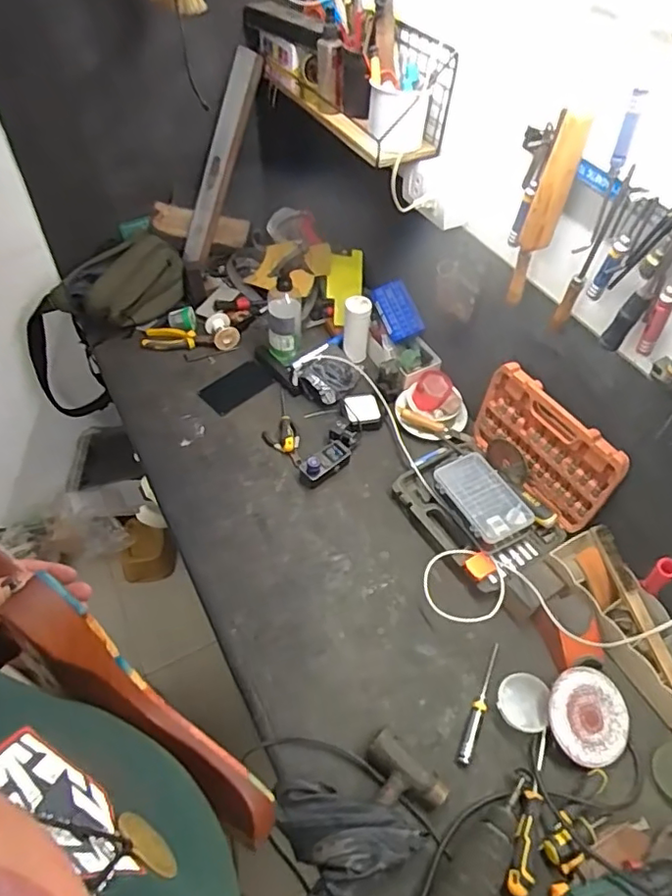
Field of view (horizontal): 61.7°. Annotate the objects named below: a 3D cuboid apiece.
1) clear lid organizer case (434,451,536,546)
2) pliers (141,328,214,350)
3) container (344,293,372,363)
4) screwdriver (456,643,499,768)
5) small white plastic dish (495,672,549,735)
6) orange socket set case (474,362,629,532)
[{"bbox_3d":[0.233,0.080,0.905,0.097,0.024,0.155,-21,56,-19],"label":"clear lid organizer case"},{"bbox_3d":[-0.331,-0.229,1.181,0.146,0.015,0.046,4,74,2],"label":"pliers"},{"bbox_3d":[0.040,-0.231,1.124,0.053,0.138,0.045,6,52,2],"label":"container"},{"bbox_3d":[0.197,0.347,0.764,0.018,0.022,0.161,22,54,14],"label":"screwdriver"},{"bbox_3d":[0.252,0.343,0.760,0.063,0.013,0.071,4,58,17],"label":"small white plastic dish"},{"bbox_3d":[0.330,-0.001,0.908,0.029,0.176,0.250,-26,57,-21],"label":"orange socket set case"}]

